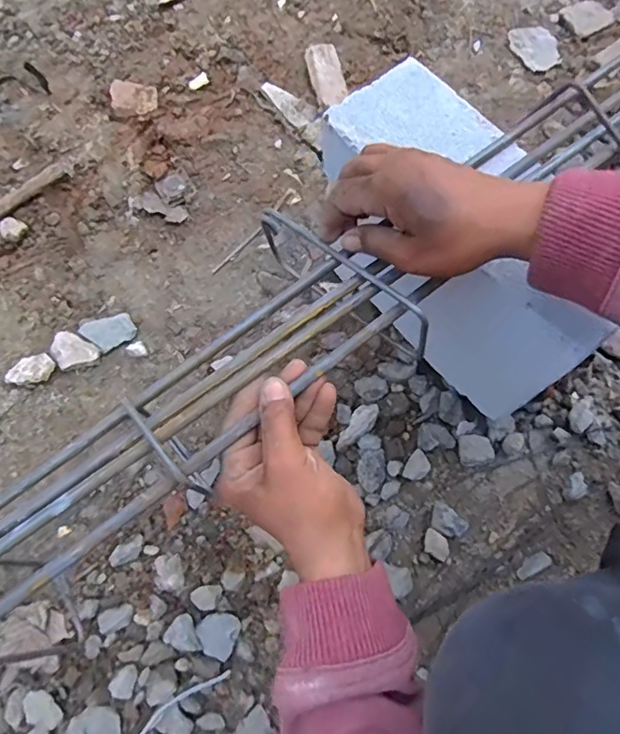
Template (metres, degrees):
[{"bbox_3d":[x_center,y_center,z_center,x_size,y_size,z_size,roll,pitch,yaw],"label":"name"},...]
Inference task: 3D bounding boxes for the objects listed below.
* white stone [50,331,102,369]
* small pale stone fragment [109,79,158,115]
[{"bbox_3d":[-0.248,-0.014,0.553,0.051,0.009,0.035,23,75,6],"label":"white stone"},{"bbox_3d":[-0.211,-0.324,0.633,0.056,0.008,0.042,10,74,2],"label":"small pale stone fragment"}]

